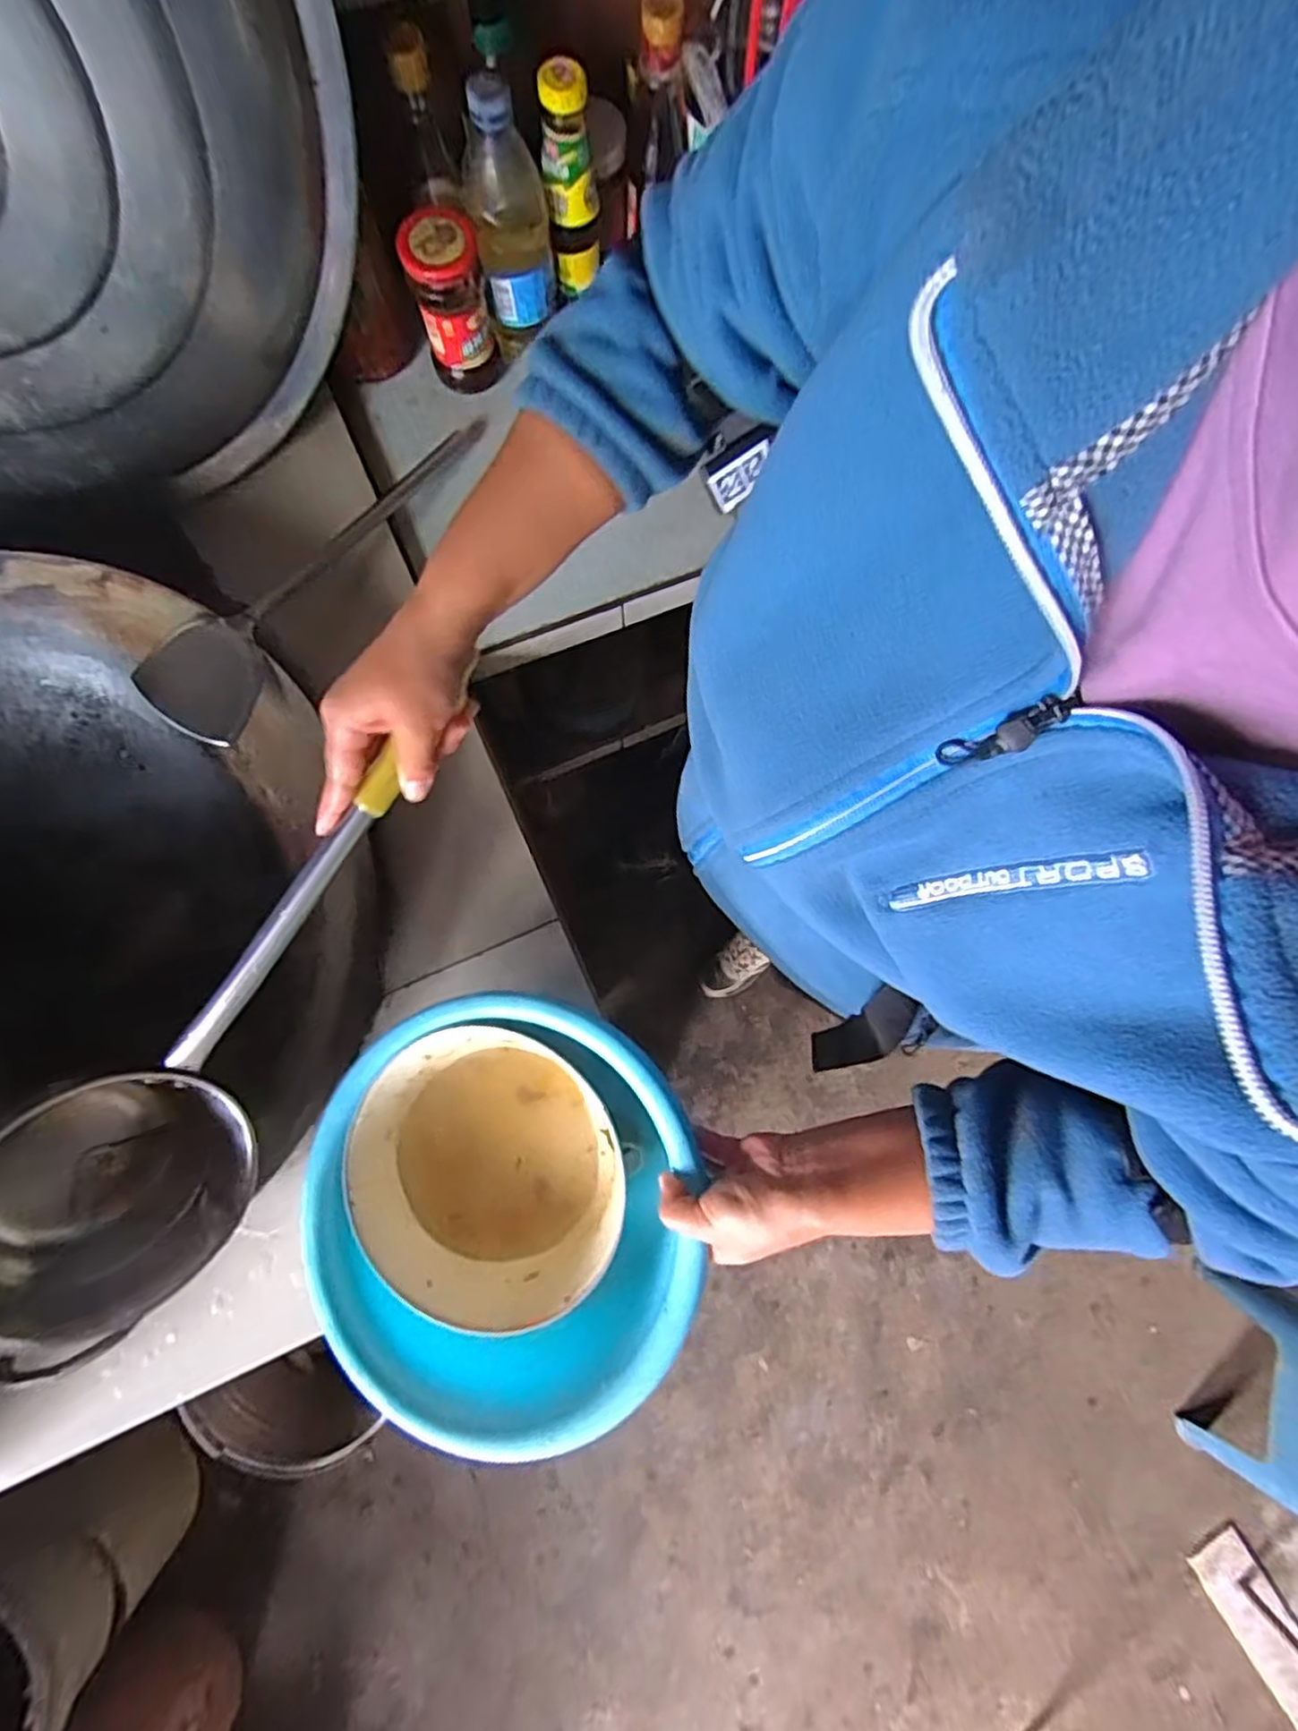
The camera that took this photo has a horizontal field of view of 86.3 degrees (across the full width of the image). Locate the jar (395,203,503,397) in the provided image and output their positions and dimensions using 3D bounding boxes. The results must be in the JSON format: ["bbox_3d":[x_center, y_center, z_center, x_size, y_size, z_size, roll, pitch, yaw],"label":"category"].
[{"bbox_3d":[-0.175,-0.496,0.621,0.061,0.137,0.057,0,83,-2],"label":"jar"}]

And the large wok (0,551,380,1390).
[{"bbox_3d":[-0.535,0.020,0.592,0.557,0.204,0.519,23,83,0],"label":"large wok"}]

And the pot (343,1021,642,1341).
[{"bbox_3d":[-0.121,0.227,0.523,0.185,0.103,0.197,0,83,-2],"label":"pot"}]

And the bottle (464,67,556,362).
[{"bbox_3d":[-0.119,-0.539,0.596,0.070,0.186,0.062,-6,84,-3],"label":"bottle"}]

